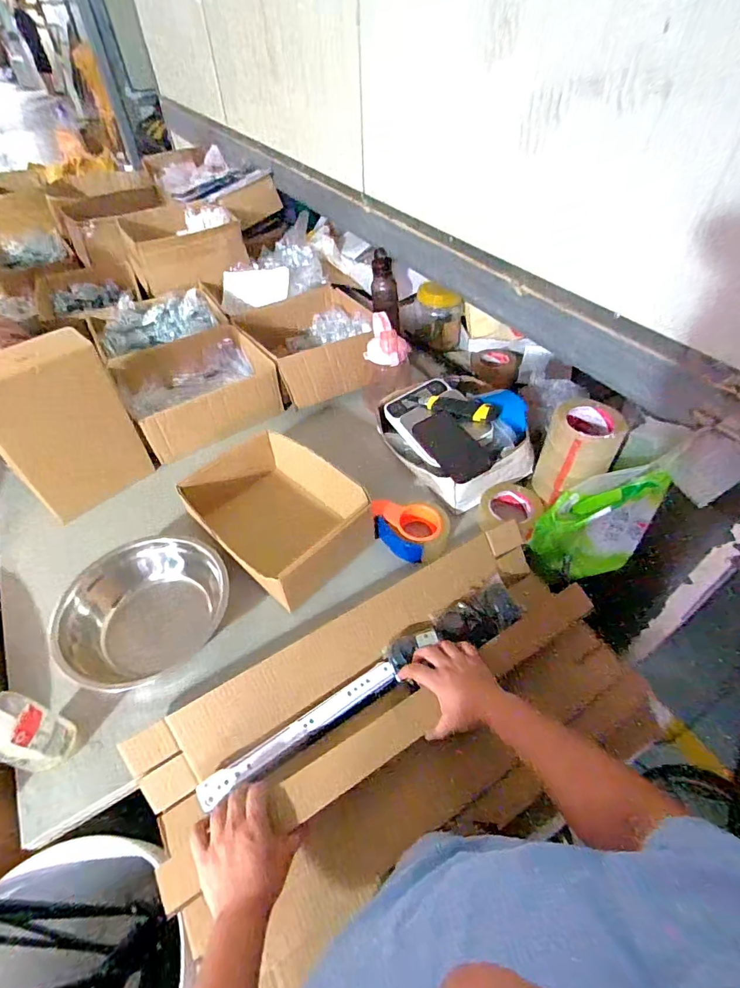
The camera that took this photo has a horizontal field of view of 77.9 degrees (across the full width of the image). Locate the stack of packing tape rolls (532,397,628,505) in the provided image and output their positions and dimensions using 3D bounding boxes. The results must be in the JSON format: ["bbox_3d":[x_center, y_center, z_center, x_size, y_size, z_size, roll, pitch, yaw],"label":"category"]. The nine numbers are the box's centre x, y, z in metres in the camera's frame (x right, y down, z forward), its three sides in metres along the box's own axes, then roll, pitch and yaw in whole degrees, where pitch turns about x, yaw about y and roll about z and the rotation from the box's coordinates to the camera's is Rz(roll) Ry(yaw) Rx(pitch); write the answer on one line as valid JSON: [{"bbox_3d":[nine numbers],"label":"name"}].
[{"bbox_3d":[0.358,-0.070,0.804,0.104,0.157,0.102,-17,50,-13],"label":"stack of packing tape rolls"}]

